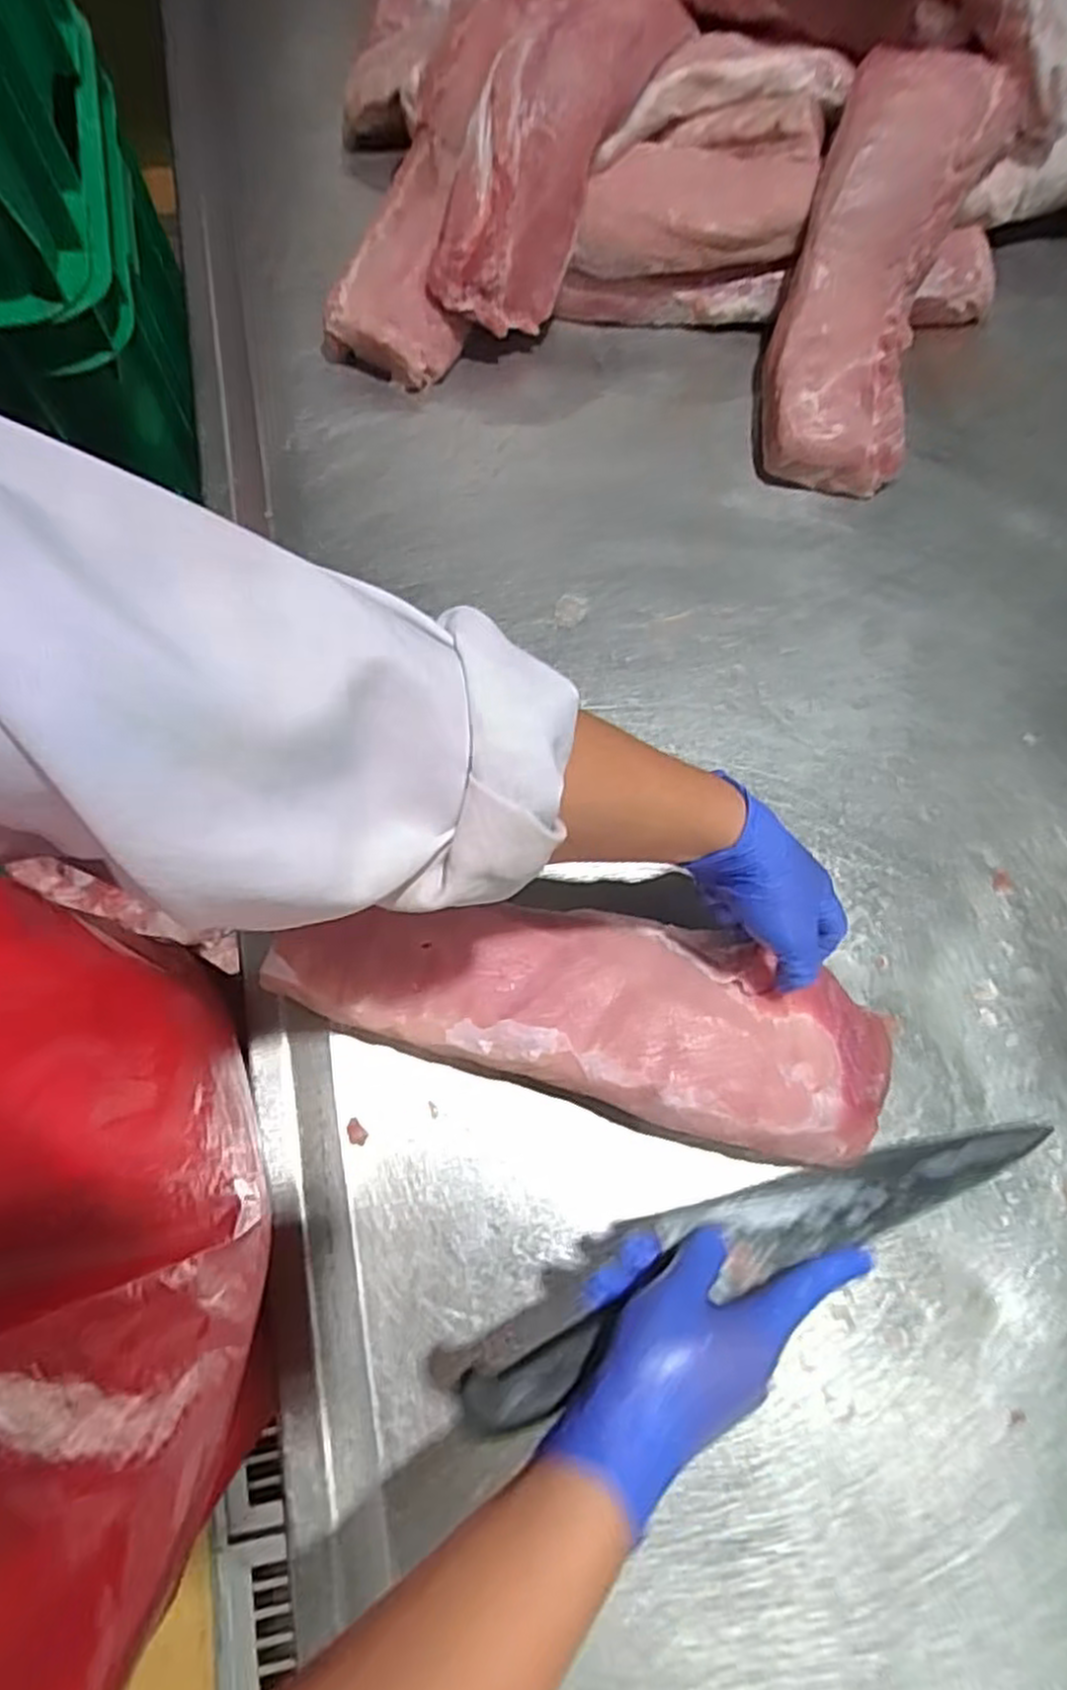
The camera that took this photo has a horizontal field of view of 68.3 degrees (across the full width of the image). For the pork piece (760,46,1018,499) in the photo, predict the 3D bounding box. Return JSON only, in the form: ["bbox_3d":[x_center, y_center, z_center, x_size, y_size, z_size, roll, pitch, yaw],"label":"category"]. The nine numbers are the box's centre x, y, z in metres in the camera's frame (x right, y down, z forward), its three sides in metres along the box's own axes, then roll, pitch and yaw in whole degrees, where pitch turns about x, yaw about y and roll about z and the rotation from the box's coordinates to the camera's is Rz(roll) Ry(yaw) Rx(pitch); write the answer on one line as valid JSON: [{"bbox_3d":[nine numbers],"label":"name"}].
[{"bbox_3d":[0.316,-0.516,0.720,0.155,0.083,0.392,16,94,4],"label":"pork piece"}]

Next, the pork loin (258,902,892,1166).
[{"bbox_3d":[0.031,0.106,0.515,0.386,0.069,0.126,11,69,3],"label":"pork loin"}]

